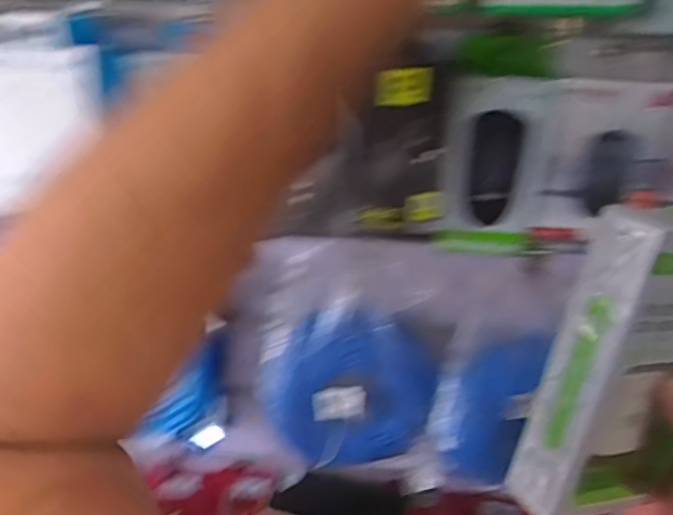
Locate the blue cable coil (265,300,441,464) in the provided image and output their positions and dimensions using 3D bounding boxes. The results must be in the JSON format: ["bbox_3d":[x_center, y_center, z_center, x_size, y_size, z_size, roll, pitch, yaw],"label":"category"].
[{"bbox_3d":[0.010,0.134,0.608,0.177,0.158,0.046,9,25,15],"label":"blue cable coil"}]

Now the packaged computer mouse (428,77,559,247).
[{"bbox_3d":[0.131,-0.078,0.502,0.089,0.145,0.035,-3,25,-10],"label":"packaged computer mouse"}]

